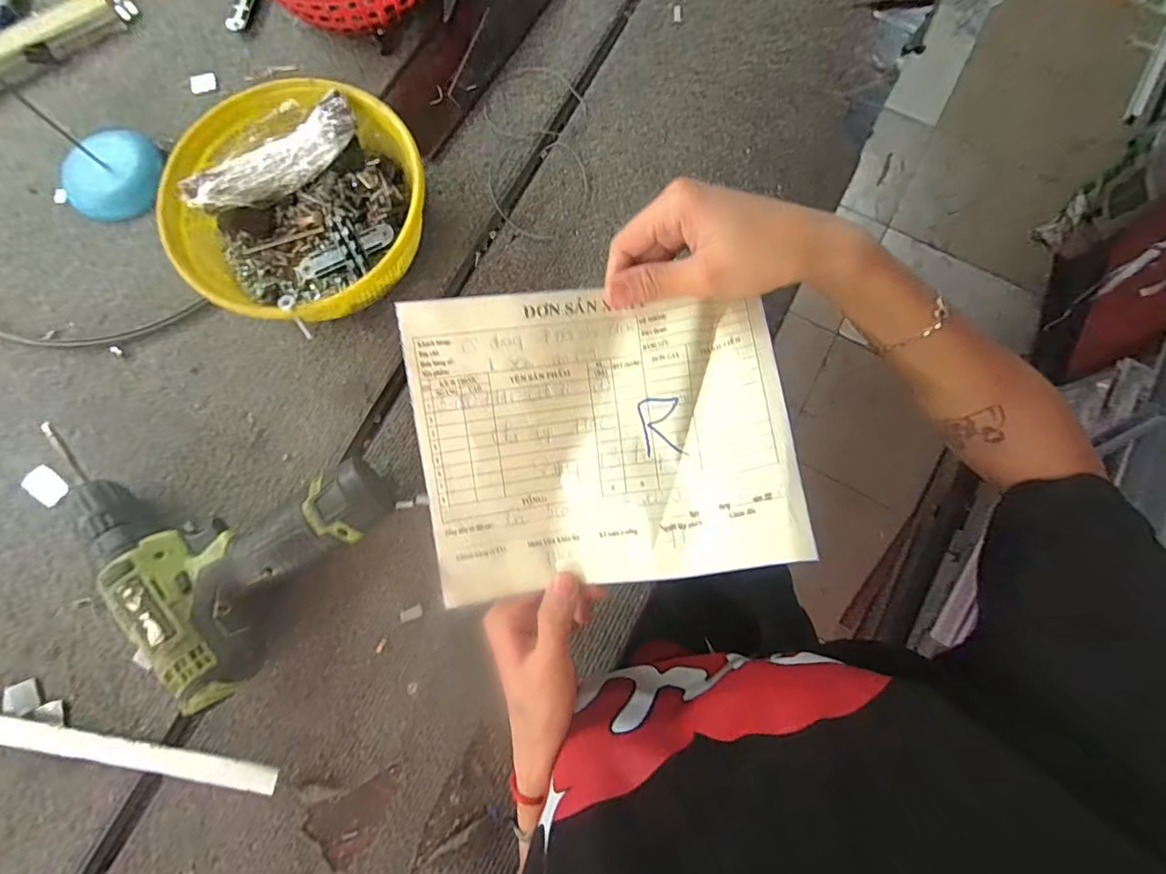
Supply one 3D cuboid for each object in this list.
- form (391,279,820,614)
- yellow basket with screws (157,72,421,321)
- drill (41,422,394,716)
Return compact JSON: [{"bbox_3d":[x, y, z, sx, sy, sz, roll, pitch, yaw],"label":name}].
[{"bbox_3d":[0.008,-0.001,0.266,0.183,0.055,0.150,-9,78,-1],"label":"form"},{"bbox_3d":[-0.219,-0.178,0.405,0.171,0.077,0.184,0,79,0],"label":"yellow basket with screws"},{"bbox_3d":[-0.274,0.043,0.369,0.224,0.048,0.172,39,81,7],"label":"drill"}]

